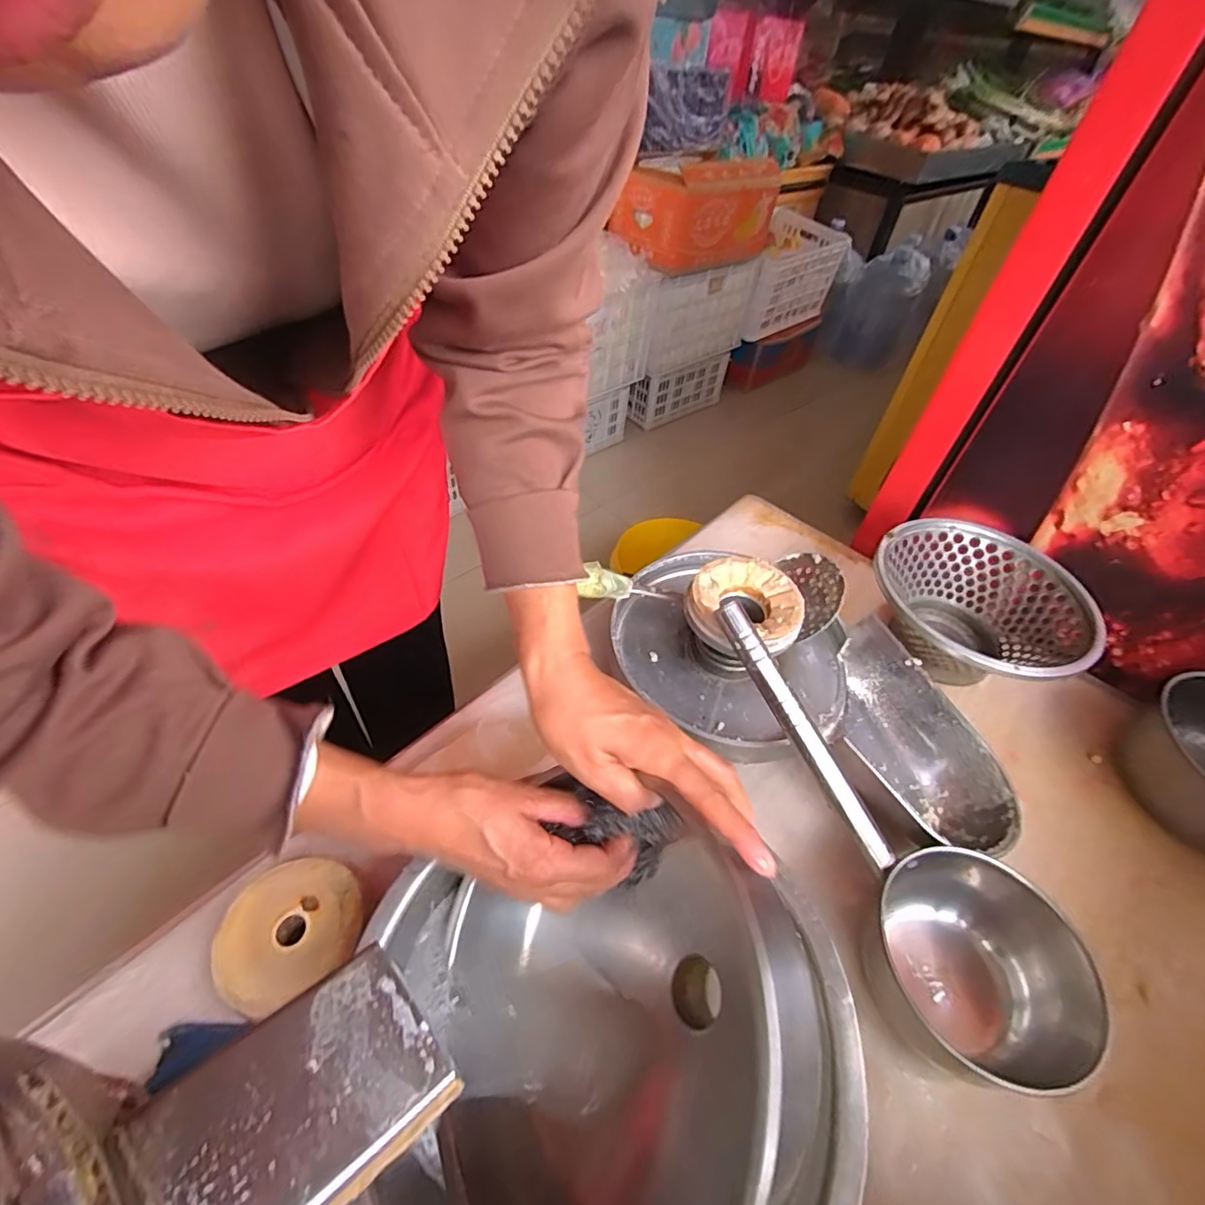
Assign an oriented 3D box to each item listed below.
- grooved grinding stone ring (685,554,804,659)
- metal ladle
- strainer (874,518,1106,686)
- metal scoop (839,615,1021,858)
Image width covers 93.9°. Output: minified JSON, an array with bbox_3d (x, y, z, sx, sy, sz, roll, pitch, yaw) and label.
[{"bbox_3d":[0.132,0.006,0.532,0.106,0.030,0.105,3,47,-3],"label":"grooved grinding stone ring"},{"bbox_3d":[0.197,0.155,0.439,0.136,0.133,0.362,-26,78,-27],"label":"metal ladle"},{"bbox_3d":[0.409,0.015,0.642,0.223,0.101,0.223,-13,50,-18],"label":"strainer"},{"bbox_3d":[0.290,0.136,0.553,0.117,0.068,0.231,-16,51,-20],"label":"metal scoop"}]

